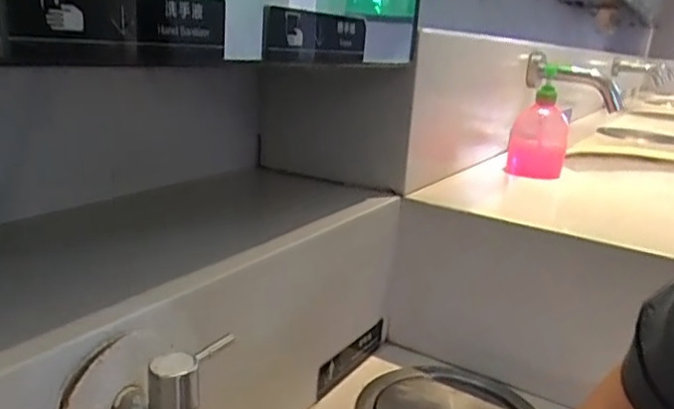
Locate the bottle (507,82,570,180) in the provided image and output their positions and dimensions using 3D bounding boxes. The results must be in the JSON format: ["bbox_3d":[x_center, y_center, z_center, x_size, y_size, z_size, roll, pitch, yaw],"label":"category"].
[{"bbox_3d":[0.309,-0.107,0.893,0.084,0.126,0.045,8,14,14],"label":"bottle"}]

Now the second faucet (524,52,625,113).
[{"bbox_3d":[0.449,-0.231,1.107,0.186,0.063,0.058,22,21,12],"label":"second faucet"}]

